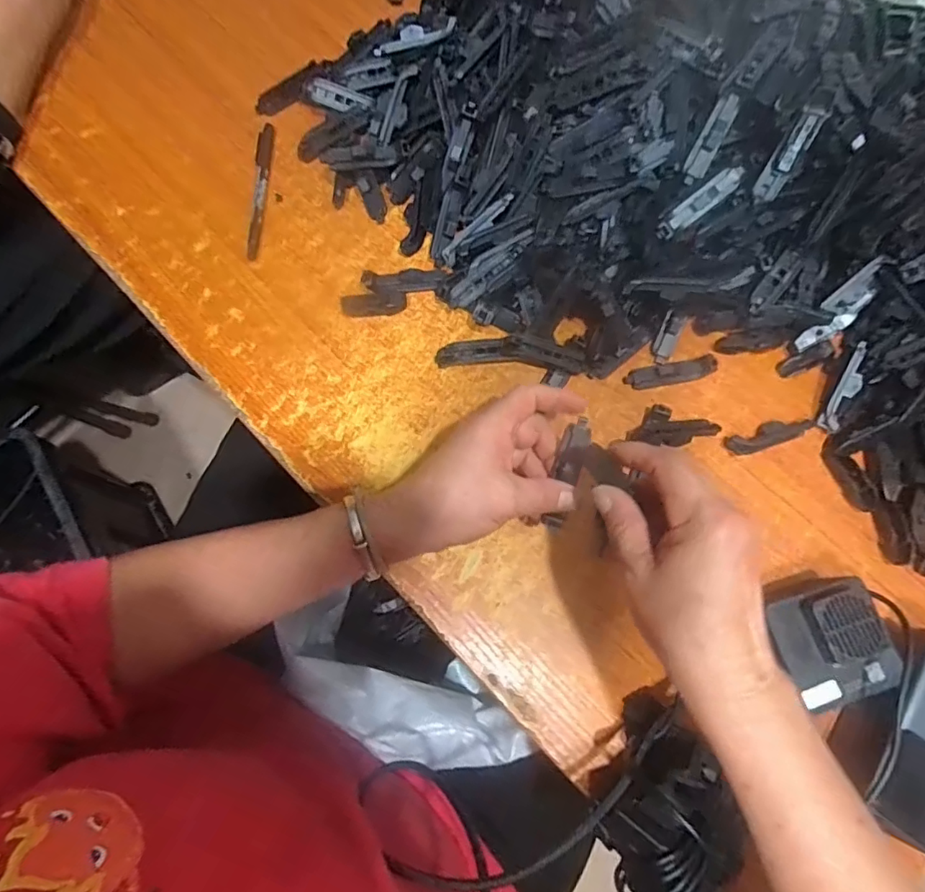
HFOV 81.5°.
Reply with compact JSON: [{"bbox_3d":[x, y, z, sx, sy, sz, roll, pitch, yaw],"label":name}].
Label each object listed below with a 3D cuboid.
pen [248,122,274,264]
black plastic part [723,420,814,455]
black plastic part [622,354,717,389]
[{"bbox_3d":[-0.179,-0.229,0.474,0.014,0.008,0.141,0,74,-4],"label":"pen"},{"bbox_3d":[0.250,-0.010,0.437,0.073,0.005,0.019,-17,76,-8],"label":"black plastic part"},{"bbox_3d":[0.173,-0.061,0.444,0.073,0.009,0.020,-11,75,-7],"label":"black plastic part"}]

